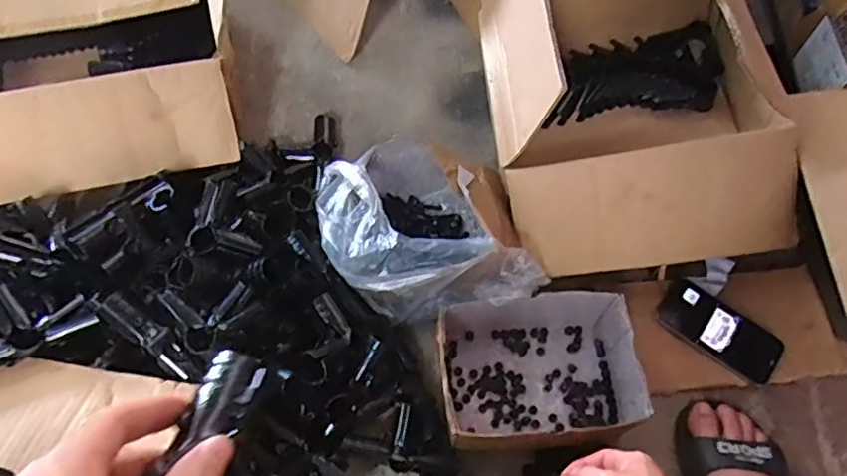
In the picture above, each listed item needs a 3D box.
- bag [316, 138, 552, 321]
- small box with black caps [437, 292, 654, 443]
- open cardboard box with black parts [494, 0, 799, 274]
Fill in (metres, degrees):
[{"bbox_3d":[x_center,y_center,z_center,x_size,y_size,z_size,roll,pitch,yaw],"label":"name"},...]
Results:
[{"bbox_3d":[-0.006,0.002,0.727,0.202,0.150,0.255,-31,66,-16],"label":"bag"},{"bbox_3d":[0.125,0.145,0.688,0.214,0.094,0.168,-4,62,-3],"label":"small box with black caps"},{"bbox_3d":[0.249,-0.217,0.776,0.316,0.258,0.497,-3,62,-2],"label":"open cardboard box with black parts"}]

